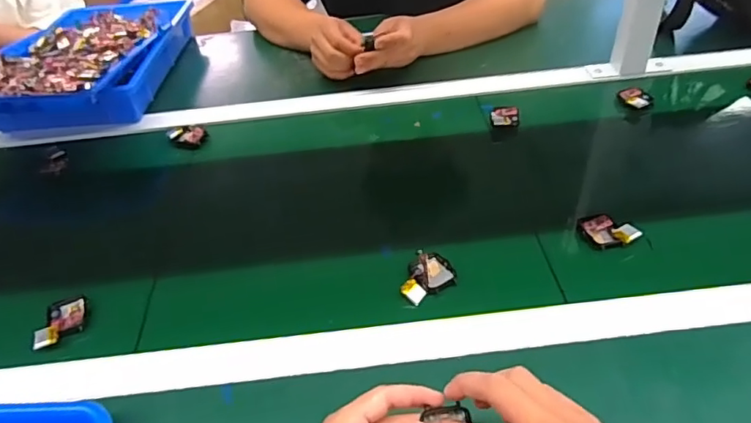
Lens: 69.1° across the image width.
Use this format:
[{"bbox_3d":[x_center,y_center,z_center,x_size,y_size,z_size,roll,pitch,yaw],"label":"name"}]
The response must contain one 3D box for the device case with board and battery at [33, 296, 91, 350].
[{"bbox_3d":[-0.310,0.108,0.541,0.039,0.015,0.065,-12,42,-7],"label":"device case with board and battery"}]

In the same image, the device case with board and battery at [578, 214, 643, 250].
[{"bbox_3d":[0.249,0.018,0.582,0.054,0.019,0.041,-4,42,2],"label":"device case with board and battery"}]

